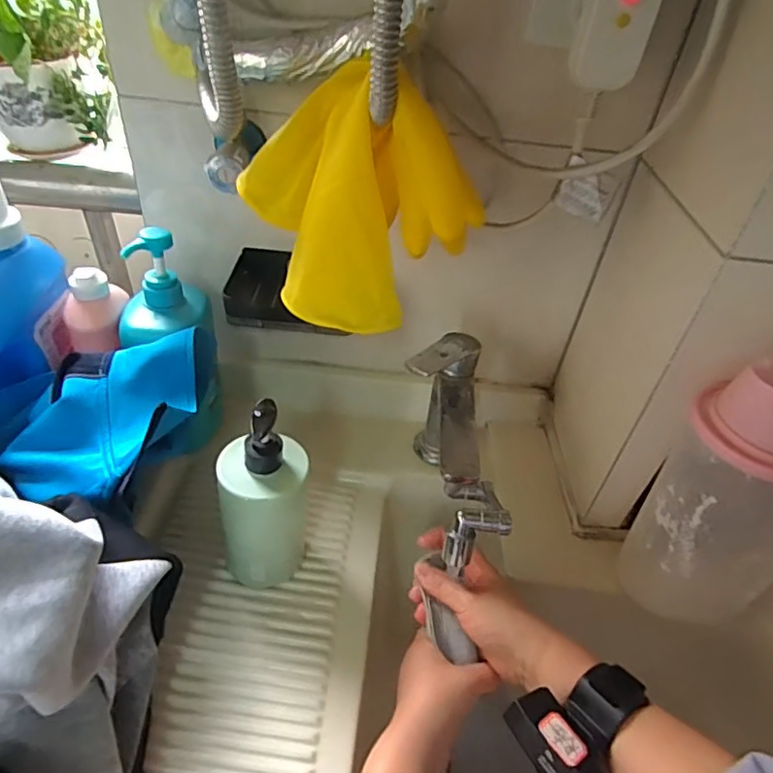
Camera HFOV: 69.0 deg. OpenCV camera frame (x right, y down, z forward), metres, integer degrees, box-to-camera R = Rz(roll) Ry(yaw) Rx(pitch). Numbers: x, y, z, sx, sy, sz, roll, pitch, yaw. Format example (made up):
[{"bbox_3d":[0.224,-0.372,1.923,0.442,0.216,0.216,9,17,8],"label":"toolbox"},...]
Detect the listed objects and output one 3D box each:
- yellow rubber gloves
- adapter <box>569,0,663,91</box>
[{"bbox_3d":[-0.029,-0.120,0.383,0.158,0.149,0.070,35,49,27],"label":"yellow rubber gloves"},{"bbox_3d":[0.151,-0.239,0.372,0.047,0.069,0.028,13,42,7],"label":"adapter"}]

